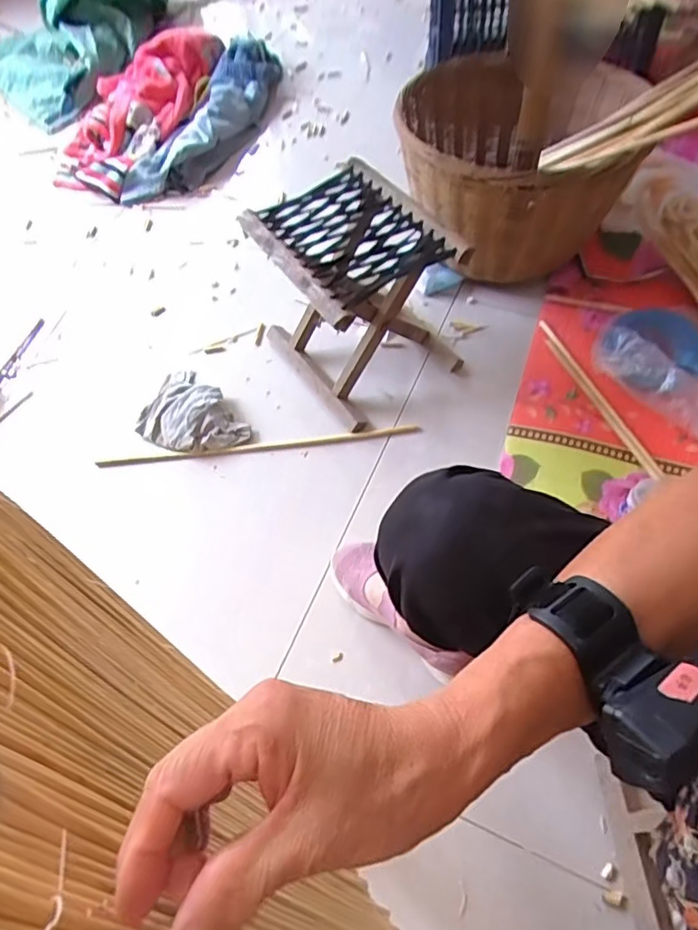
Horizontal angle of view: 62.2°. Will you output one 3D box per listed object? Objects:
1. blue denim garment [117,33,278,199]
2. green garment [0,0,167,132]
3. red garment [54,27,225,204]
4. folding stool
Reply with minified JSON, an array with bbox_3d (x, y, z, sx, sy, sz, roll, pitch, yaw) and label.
[{"bbox_3d":[-0.313,-0.798,1.324,0.141,0.088,0.540,23,64,19],"label":"blue denim garment"},{"bbox_3d":[-0.699,-1.115,1.489,0.424,0.171,0.488,36,71,20],"label":"green garment"},{"bbox_3d":[-0.491,-0.840,1.348,0.259,0.129,0.494,25,65,20],"label":"red garment"},{"bbox_3d":[0.018,-0.262,0.936,0.229,0.272,0.271,-34,61,-13],"label":"folding stool"}]

